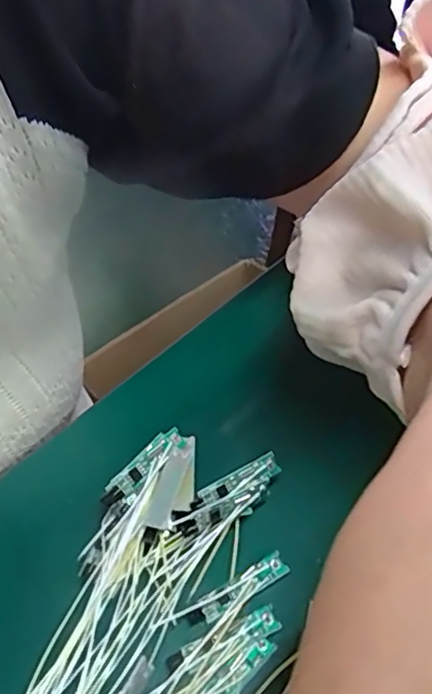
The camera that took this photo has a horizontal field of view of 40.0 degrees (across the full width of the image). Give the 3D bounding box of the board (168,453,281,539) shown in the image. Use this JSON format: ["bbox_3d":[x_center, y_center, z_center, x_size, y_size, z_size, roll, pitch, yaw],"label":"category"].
[{"bbox_3d":[0.004,0.054,0.214,0.045,0.010,0.014,-25,50,-19],"label":"board"}]

